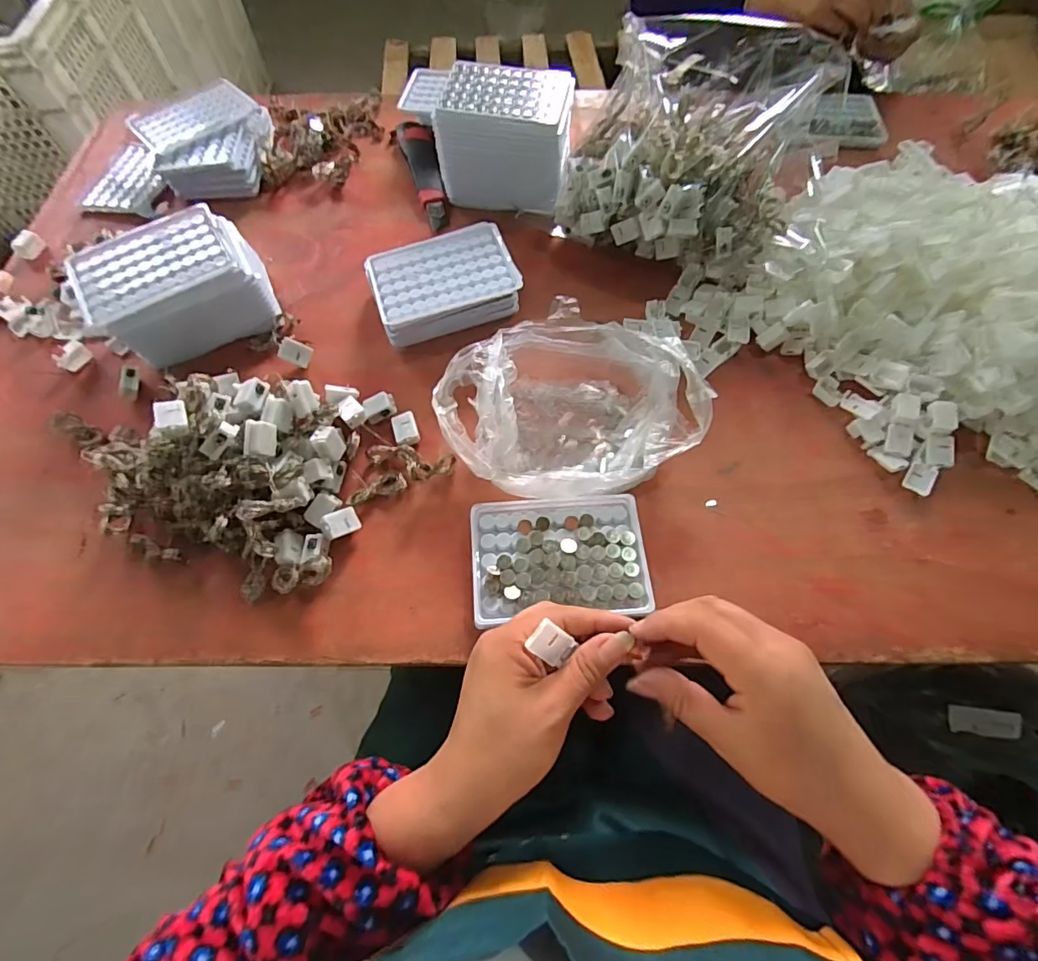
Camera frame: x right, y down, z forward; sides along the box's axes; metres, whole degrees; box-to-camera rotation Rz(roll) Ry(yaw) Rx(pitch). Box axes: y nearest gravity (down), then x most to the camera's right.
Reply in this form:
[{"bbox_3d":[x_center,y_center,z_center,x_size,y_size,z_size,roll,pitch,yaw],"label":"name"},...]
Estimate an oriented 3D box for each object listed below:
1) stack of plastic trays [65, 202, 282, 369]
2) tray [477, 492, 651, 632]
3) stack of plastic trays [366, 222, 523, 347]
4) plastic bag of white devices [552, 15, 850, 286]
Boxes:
[{"bbox_3d":[-0.318,-0.179,0.482,0.146,0.072,0.109,-26,67,-12],"label":"stack of plastic trays"},{"bbox_3d":[0.030,0.056,0.391,0.129,0.016,0.094,-3,65,-1],"label":"tray"},{"bbox_3d":[-0.071,-0.185,0.496,0.133,0.047,0.105,-19,66,-9],"label":"stack of plastic trays"},{"bbox_3d":[0.181,-0.326,0.503,0.230,0.169,0.208,26,67,12],"label":"plastic bag of white devices"}]

